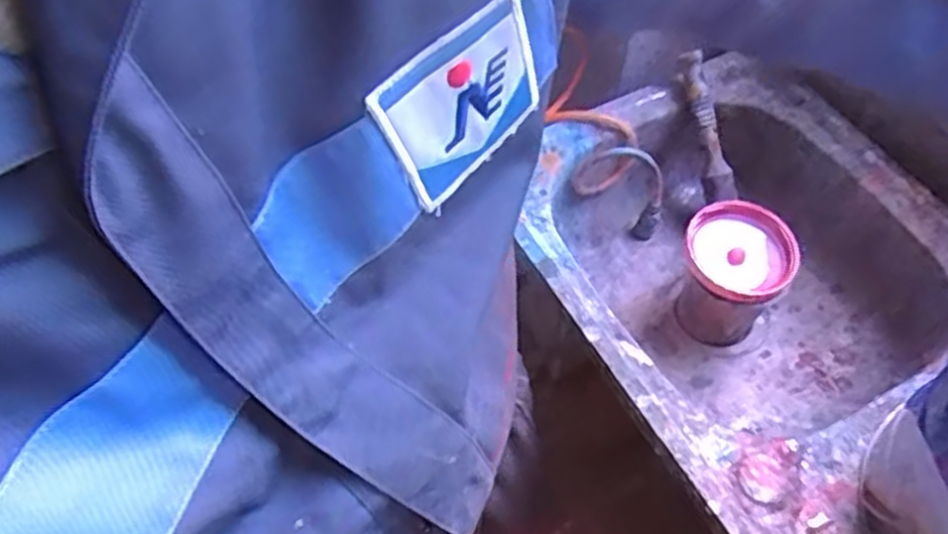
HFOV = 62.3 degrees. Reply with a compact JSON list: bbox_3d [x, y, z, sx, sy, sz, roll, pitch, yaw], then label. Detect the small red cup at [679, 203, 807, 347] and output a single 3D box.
[{"bbox_3d":[0.262,0.009,0.812,0.105,0.109,0.107,1,54,-1],"label":"small red cup"}]

